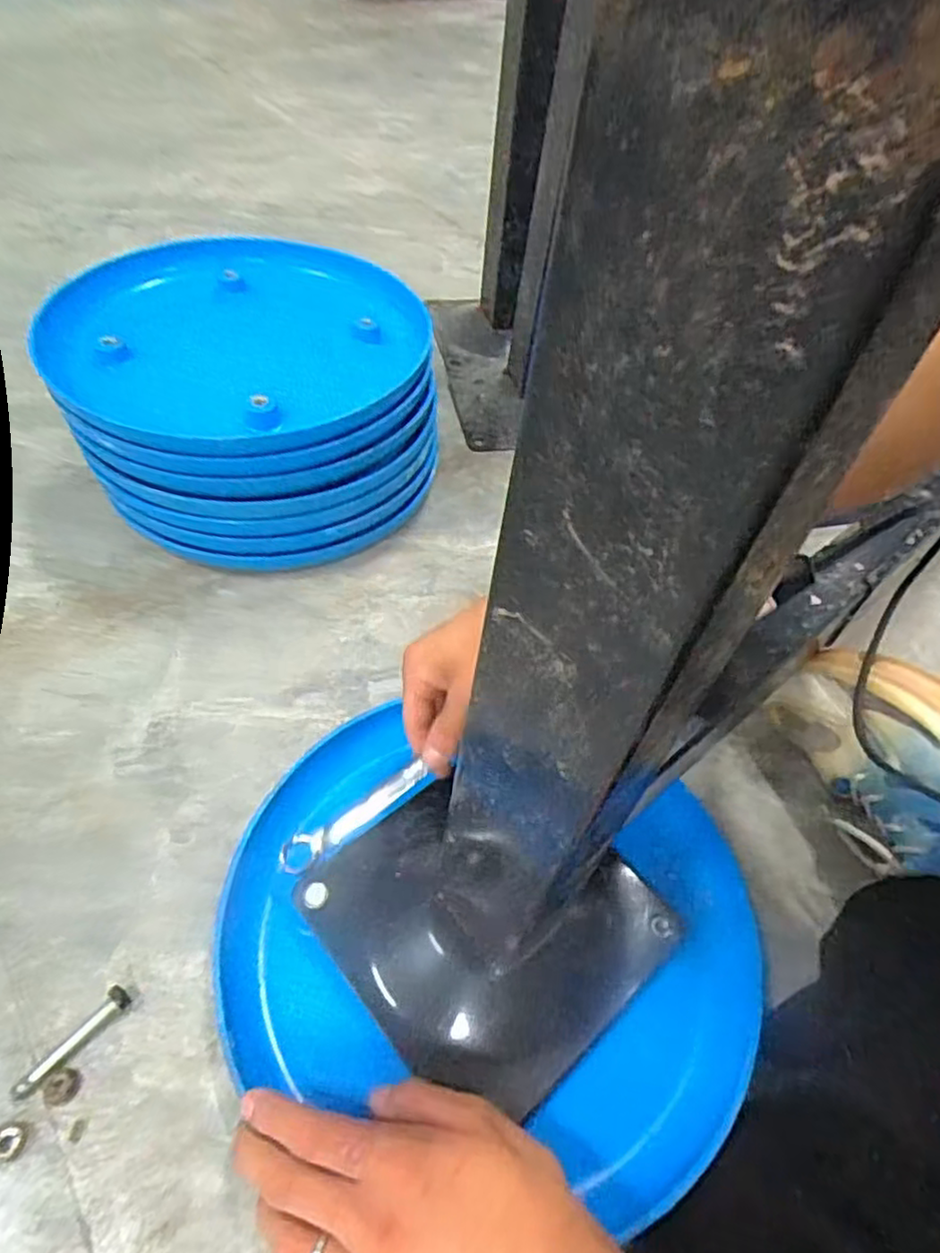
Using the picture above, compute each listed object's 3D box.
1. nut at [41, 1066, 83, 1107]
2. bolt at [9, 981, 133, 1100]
[{"bbox_3d":[-0.202,0.227,0.338,0.017,0.004,0.015,10,51,3],"label":"nut"},{"bbox_3d":[-0.205,0.210,0.348,0.012,0.013,0.062,37,57,23],"label":"bolt"}]

